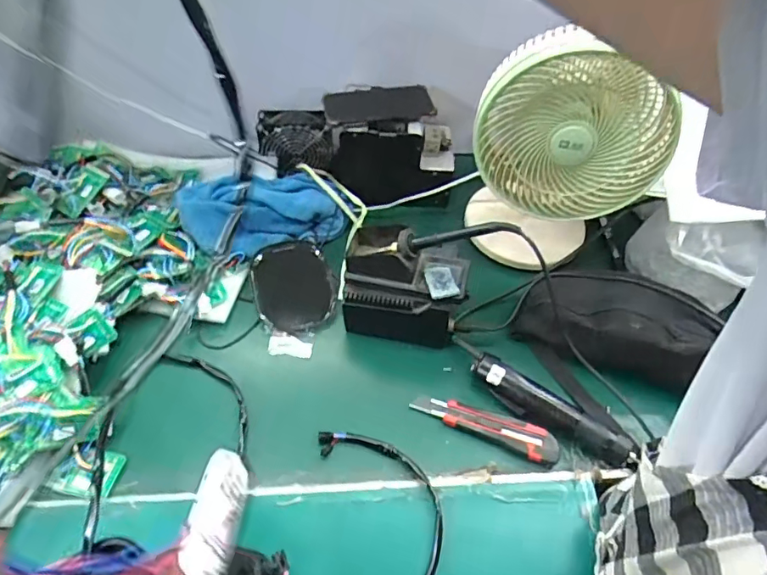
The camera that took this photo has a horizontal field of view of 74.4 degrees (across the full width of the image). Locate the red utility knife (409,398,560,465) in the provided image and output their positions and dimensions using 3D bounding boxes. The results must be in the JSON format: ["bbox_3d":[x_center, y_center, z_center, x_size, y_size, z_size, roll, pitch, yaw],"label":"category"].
[{"bbox_3d":[0.123,0.165,0.616,0.175,0.023,0.040,17,55,18],"label":"red utility knife"}]

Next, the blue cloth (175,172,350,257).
[{"bbox_3d":[-0.181,-0.118,0.772,0.243,0.076,0.128,-5,48,-25],"label":"blue cloth"}]

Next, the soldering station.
[{"bbox_3d":[0.031,0.004,0.666,0.151,0.151,0.104,11,53,13],"label":"soldering station"}]

